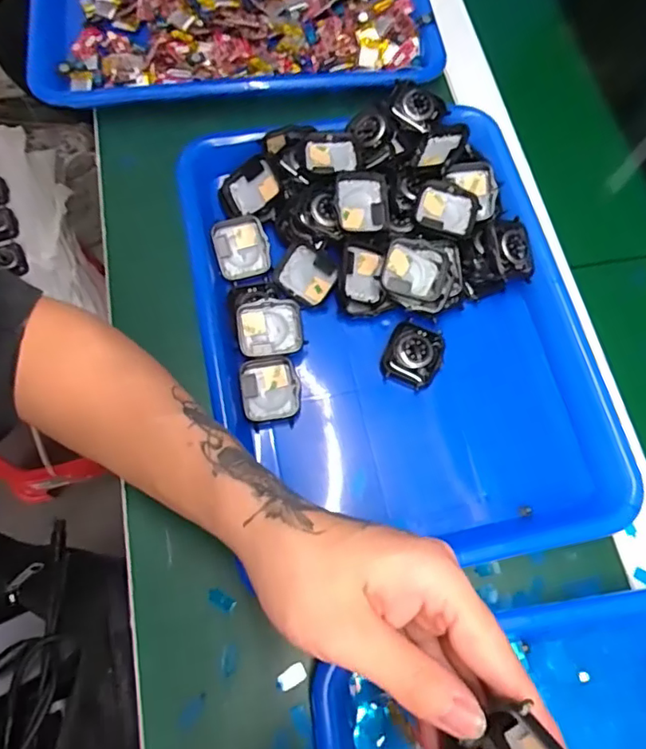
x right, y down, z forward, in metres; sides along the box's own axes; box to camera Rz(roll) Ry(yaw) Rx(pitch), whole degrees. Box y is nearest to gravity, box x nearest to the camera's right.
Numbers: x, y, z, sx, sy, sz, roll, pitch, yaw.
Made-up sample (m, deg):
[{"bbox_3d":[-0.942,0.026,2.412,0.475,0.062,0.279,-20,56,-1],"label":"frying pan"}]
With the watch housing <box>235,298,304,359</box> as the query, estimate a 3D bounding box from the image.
[{"bbox_3d":[-0.036,-0.031,0.371,0.042,0.011,0.037,-9,90,-5],"label":"watch housing"}]

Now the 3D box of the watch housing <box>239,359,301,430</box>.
[{"bbox_3d":[-0.035,0.012,0.364,0.038,0.014,0.044,-8,70,-5],"label":"watch housing"}]

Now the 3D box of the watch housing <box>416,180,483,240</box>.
[{"bbox_3d":[0.089,-0.118,0.387,0.043,0.009,0.034,21,70,6],"label":"watch housing"}]

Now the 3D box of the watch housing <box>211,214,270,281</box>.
[{"bbox_3d":[-0.059,-0.091,0.396,0.037,0.019,0.040,-15,71,-8],"label":"watch housing"}]

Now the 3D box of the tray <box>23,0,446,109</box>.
[{"bbox_3d":[-0.081,-0.341,0.486,0.337,0.038,0.257,-5,70,-4],"label":"tray"}]

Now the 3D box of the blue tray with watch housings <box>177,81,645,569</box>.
[{"bbox_3d":[0.045,-0.040,0.375,0.250,0.046,0.333,-13,70,-7],"label":"blue tray with watch housings"}]

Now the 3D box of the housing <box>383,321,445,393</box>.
[{"bbox_3d":[0.062,-0.013,0.376,0.037,0.013,0.043,18,70,4],"label":"housing"}]

